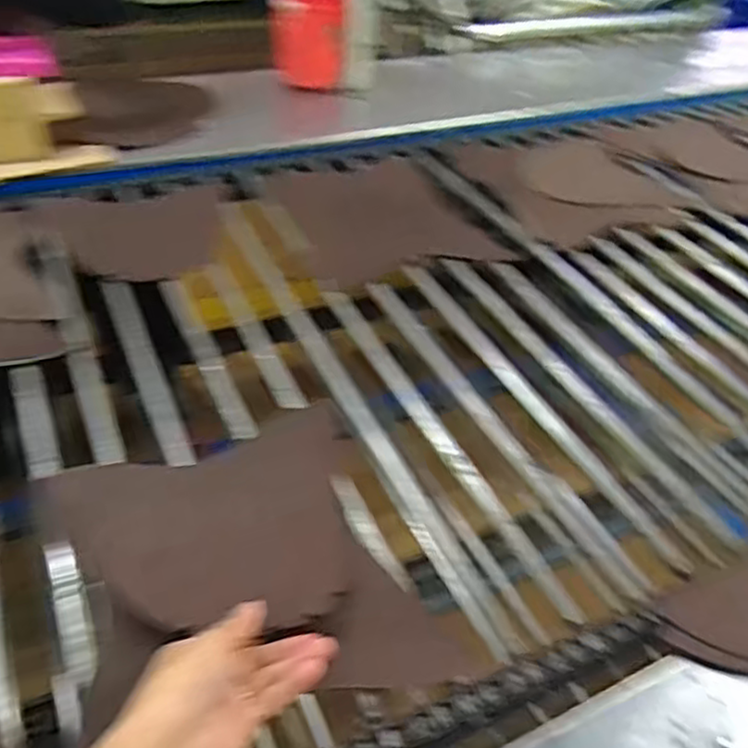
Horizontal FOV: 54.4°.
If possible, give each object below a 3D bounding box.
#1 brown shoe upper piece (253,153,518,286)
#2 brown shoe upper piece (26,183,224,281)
[{"bbox_3d":[0.005,-0.226,1.003,0.238,0.024,0.290,-12,45,-20],"label":"brown shoe upper piece"},{"bbox_3d":[-0.293,-0.180,0.931,0.223,0.005,0.204,-11,46,-22],"label":"brown shoe upper piece"}]

